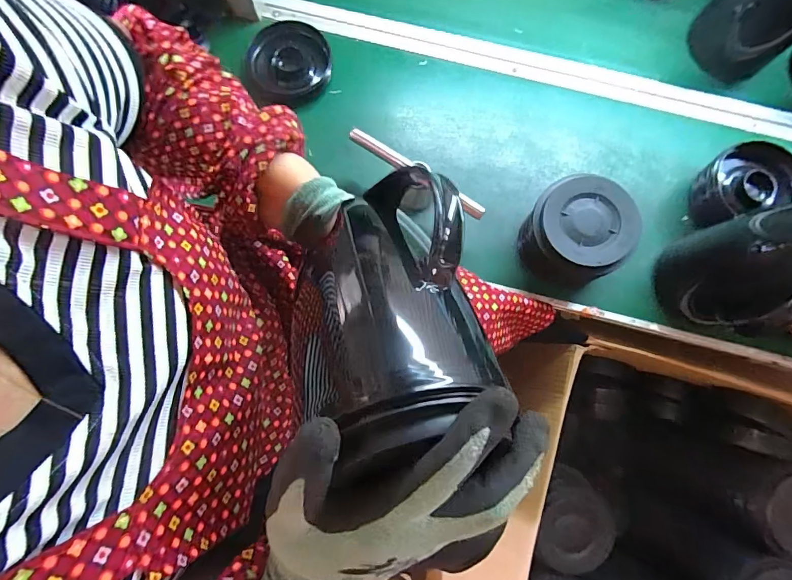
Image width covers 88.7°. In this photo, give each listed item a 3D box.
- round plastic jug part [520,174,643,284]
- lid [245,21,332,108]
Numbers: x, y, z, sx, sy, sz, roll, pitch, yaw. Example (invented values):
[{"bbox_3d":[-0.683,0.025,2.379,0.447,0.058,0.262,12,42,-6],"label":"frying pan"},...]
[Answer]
[{"bbox_3d":[0.228,-0.069,0.535,0.106,0.133,0.106,-1,79,-1],"label":"round plastic jug part"},{"bbox_3d":[-0.158,-0.337,0.603,0.114,0.032,0.116,0,79,-1],"label":"lid"}]

